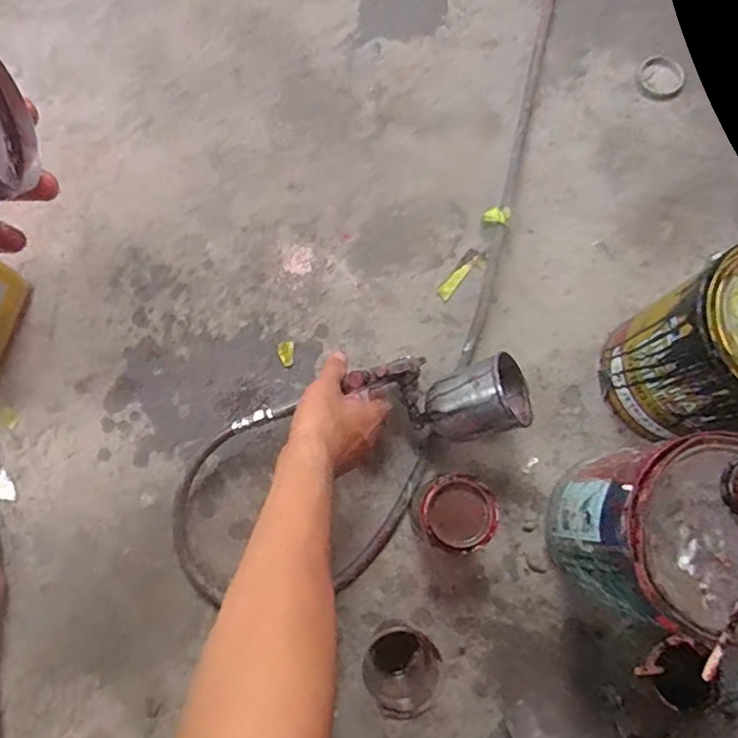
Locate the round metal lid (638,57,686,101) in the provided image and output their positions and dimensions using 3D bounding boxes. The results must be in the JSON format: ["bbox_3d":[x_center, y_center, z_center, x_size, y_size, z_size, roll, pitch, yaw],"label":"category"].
[{"bbox_3d":[0.397,-0.394,0.796,0.057,0.005,0.063,33,78,5],"label":"round metal lid"}]

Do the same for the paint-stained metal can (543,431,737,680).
[{"bbox_3d":[0.278,0.160,0.555,0.155,0.208,0.164,-35,81,-10],"label":"paint-stained metal can"}]

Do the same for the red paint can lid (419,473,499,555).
[{"bbox_3d":[0.085,0.137,0.556,0.069,0.010,0.070,1,77,-2],"label":"red paint can lid"}]

